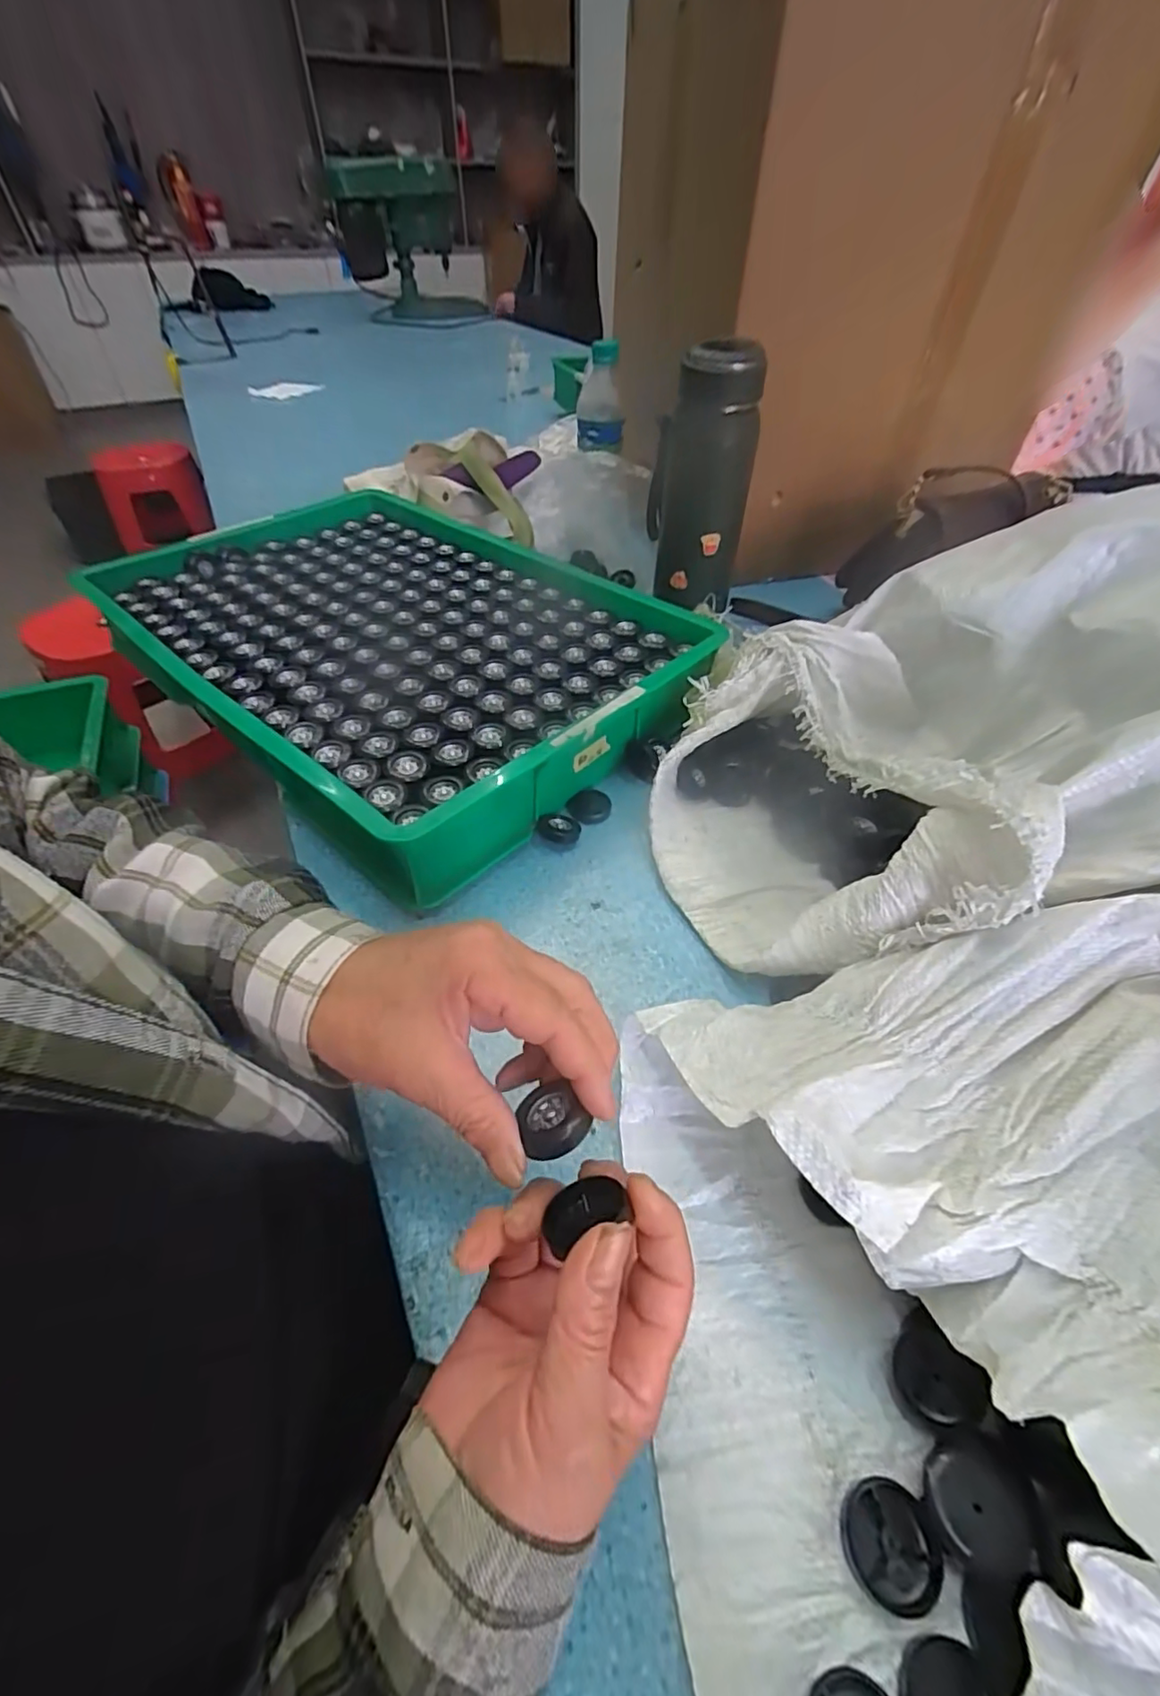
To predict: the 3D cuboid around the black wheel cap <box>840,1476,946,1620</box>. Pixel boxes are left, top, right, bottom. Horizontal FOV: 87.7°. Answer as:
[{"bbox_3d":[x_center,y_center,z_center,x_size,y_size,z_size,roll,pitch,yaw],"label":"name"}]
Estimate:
[{"bbox_3d":[0.112,0.251,0.217,0.031,0.009,0.032,0,47,0],"label":"black wheel cap"}]

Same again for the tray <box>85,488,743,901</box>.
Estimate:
[{"bbox_3d":[-0.185,-0.201,0.589,0.549,0.084,0.356,35,56,28],"label":"tray"}]

